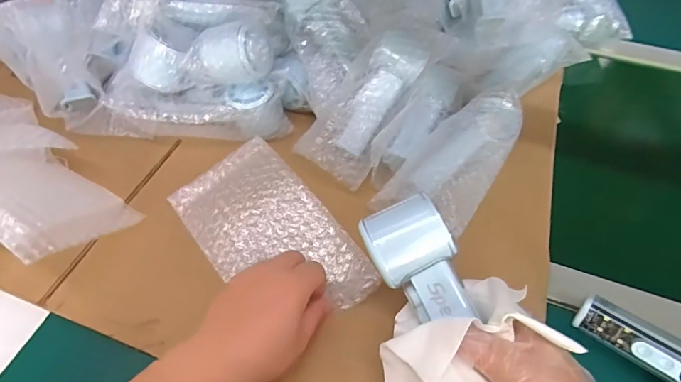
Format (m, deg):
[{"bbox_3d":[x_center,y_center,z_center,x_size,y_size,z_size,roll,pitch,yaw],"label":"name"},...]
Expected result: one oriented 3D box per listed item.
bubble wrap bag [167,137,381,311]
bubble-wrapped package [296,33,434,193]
[{"bbox_3d":[-0.070,0.041,0.399,0.114,0.027,0.209,-34,61,-22],"label":"bubble wrap bag"},{"bbox_3d":[0.030,-0.101,0.443,0.080,0.050,0.186,33,87,21],"label":"bubble-wrapped package"}]

